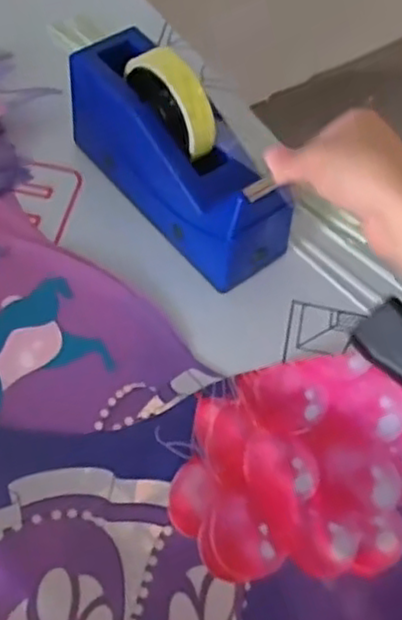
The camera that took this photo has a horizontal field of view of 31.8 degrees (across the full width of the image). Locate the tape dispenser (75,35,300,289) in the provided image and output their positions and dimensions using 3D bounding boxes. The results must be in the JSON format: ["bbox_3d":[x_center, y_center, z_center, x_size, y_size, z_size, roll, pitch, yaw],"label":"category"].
[{"bbox_3d":[-0.019,-0.125,0.537,0.066,0.116,0.205,-36,67,-23],"label":"tape dispenser"}]

